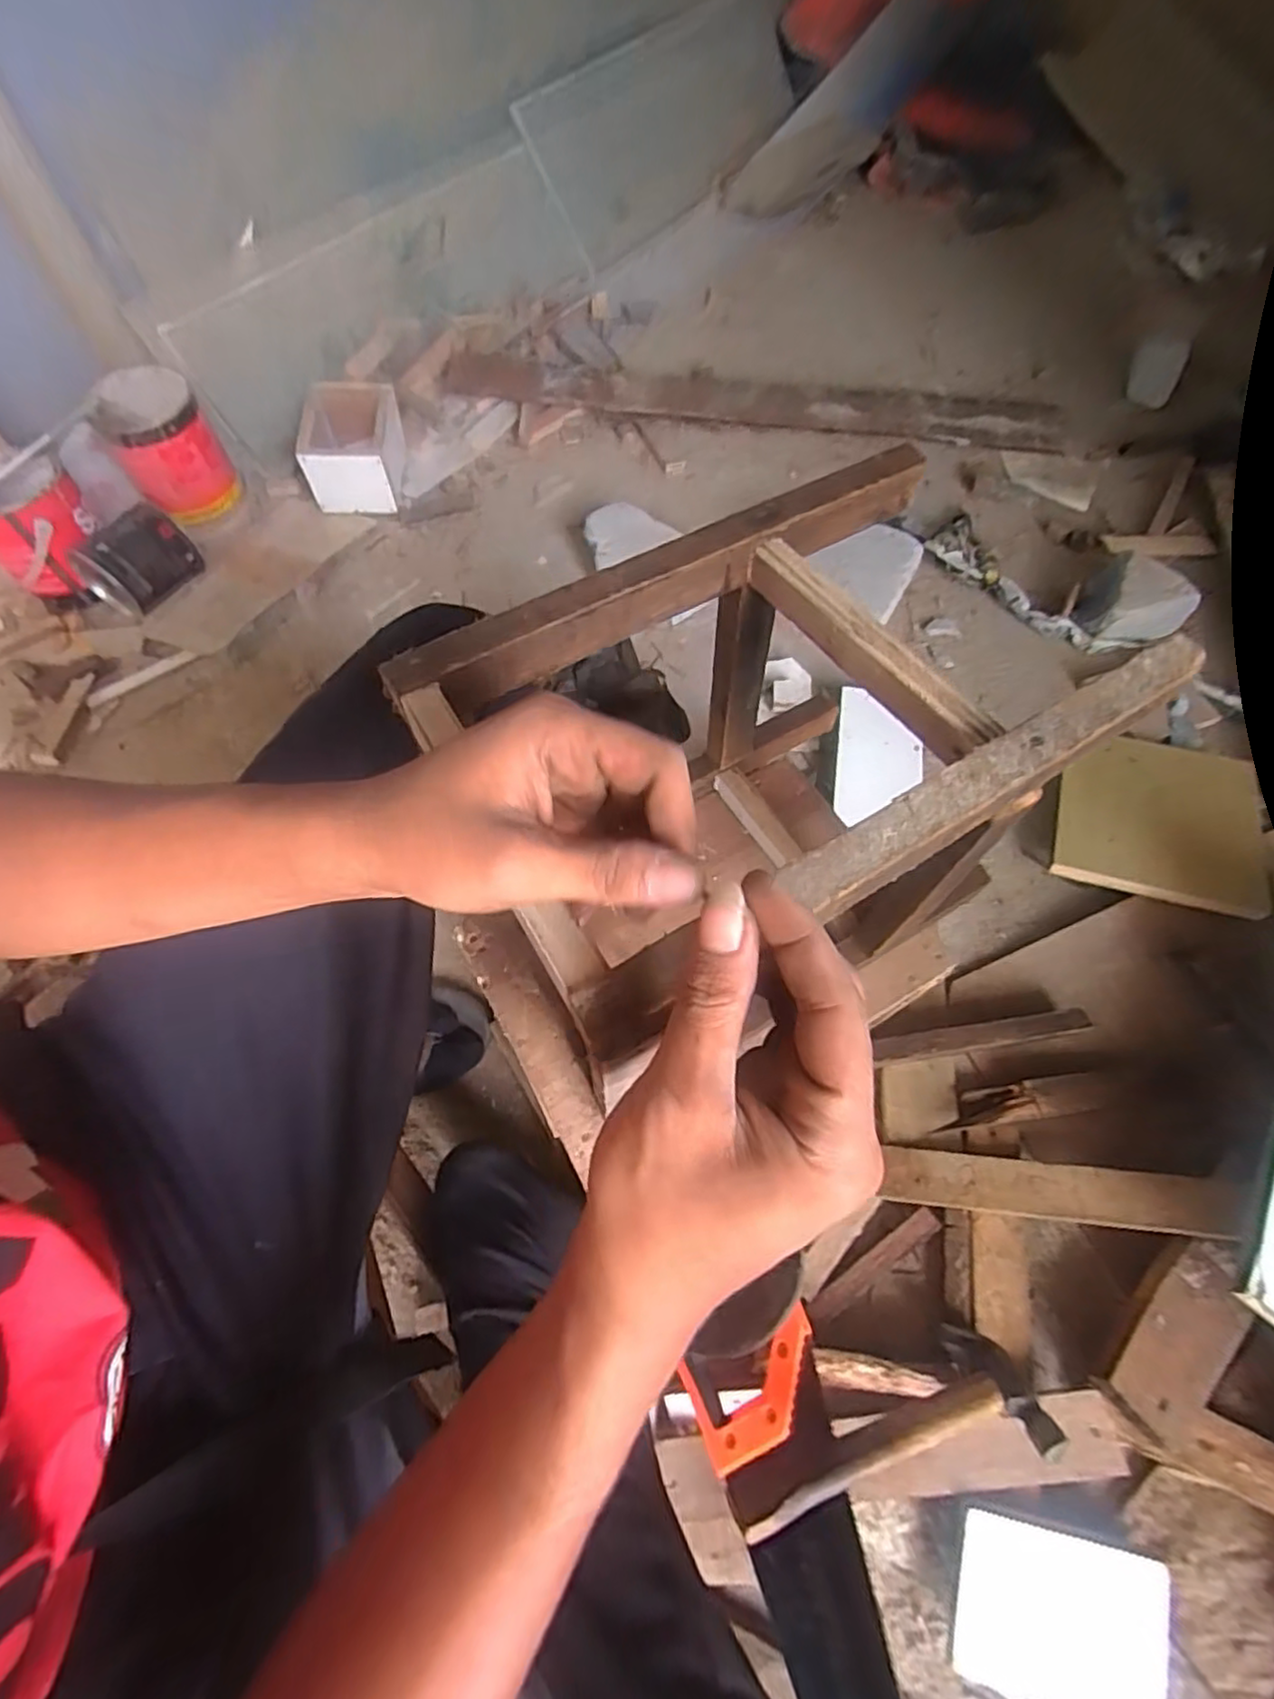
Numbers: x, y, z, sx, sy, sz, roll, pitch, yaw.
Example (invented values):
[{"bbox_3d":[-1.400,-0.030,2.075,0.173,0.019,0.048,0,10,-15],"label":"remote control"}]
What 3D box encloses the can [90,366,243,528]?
[{"bbox_3d":[-0.745,-0.638,1.075,0.145,0.154,0.158,-33,66,-16],"label":"can"}]

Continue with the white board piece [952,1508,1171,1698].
[{"bbox_3d":[0.297,0.547,0.478,0.127,0.011,0.112,5,81,18],"label":"white board piece"}]

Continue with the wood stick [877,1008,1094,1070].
[{"bbox_3d":[0.339,0.186,0.673,0.214,0.039,0.022,-8,62,-4],"label":"wood stick"}]

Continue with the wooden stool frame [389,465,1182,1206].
[{"bbox_3d":[0.058,-0.012,0.424,0.367,0.265,0.229,-29,65,-14],"label":"wooden stool frame"}]

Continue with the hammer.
[{"bbox_3d":[0.185,0.429,0.487,0.250,0.059,0.078,-6,60,-22],"label":"hammer"}]

